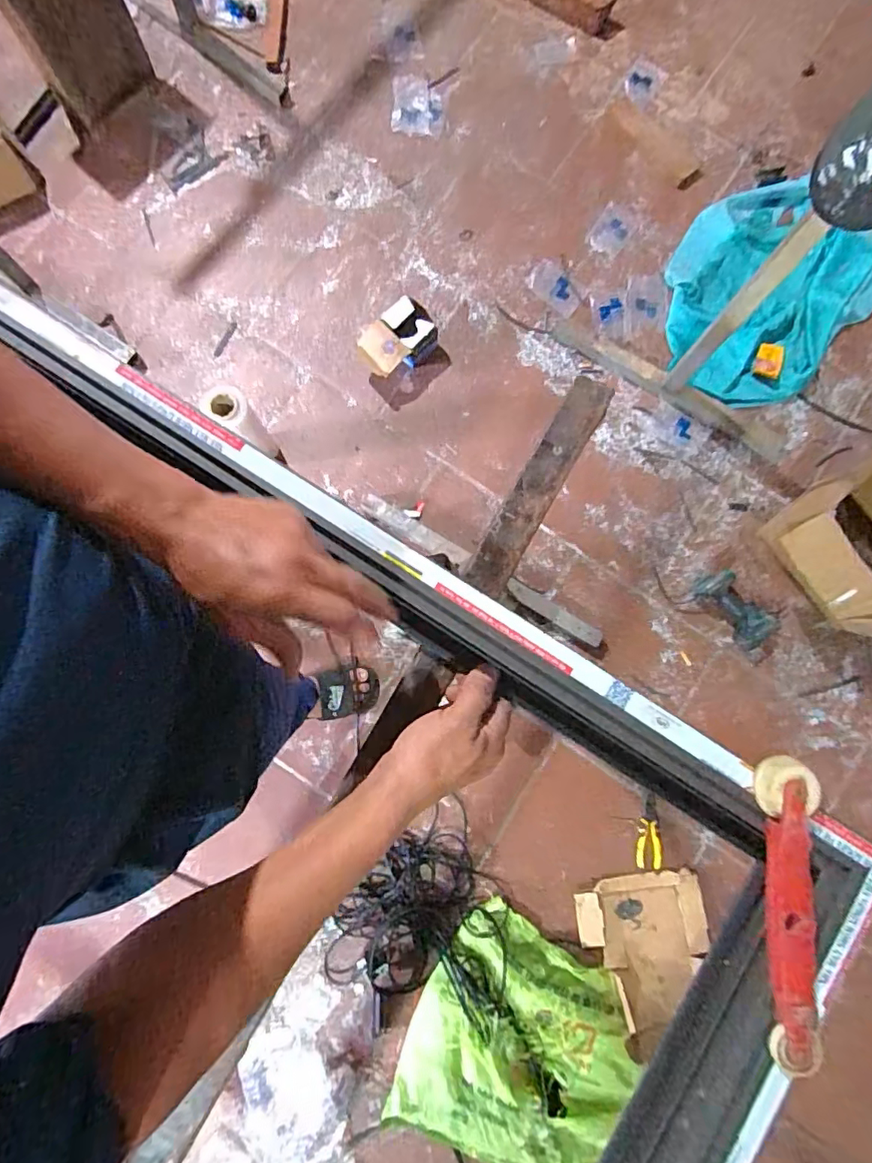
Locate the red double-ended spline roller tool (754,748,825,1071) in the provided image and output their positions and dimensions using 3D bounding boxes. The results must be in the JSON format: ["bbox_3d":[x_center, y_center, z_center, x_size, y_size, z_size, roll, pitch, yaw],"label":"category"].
[{"bbox_3d":[0.251,0.230,0.385,0.037,0.030,0.202,1,82,-1],"label":"red double-ended spline roller tool"}]

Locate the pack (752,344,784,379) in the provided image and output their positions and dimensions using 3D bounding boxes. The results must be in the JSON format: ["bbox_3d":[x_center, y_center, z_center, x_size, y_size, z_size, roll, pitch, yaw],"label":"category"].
[{"bbox_3d":[0.849,-0.563,1.419,0.063,0.019,0.083,18,82,1],"label":"pack"}]

